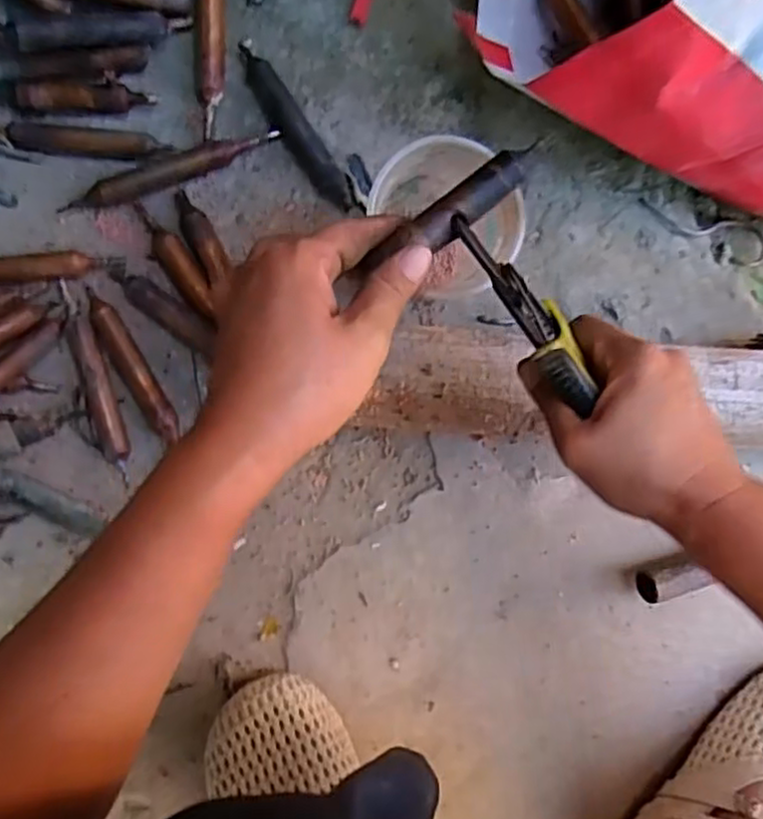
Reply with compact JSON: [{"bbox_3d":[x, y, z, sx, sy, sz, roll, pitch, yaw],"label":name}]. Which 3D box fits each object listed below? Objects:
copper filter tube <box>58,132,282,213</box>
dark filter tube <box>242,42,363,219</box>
[{"bbox_3d":[-0.150,-0.172,0.517,0.157,0.017,0.021,-23,95,-7],"label":"copper filter tube"},{"bbox_3d":[-0.060,-0.199,0.519,0.021,0.015,0.139,-36,97,-6],"label":"dark filter tube"}]

